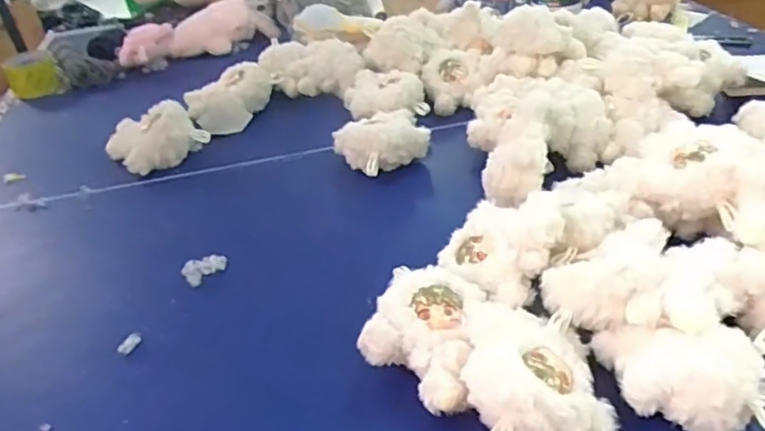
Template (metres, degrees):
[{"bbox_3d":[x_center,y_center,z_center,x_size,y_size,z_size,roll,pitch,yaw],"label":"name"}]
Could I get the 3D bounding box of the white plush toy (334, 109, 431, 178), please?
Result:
[{"bbox_3d":[0.004,-0.104,0.831,0.123,0.067,0.102,-20,38,-17],"label":"white plush toy"}]

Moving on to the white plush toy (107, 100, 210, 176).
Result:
[{"bbox_3d":[-0.344,-0.120,0.910,0.131,0.072,0.108,-26,41,-24],"label":"white plush toy"}]

